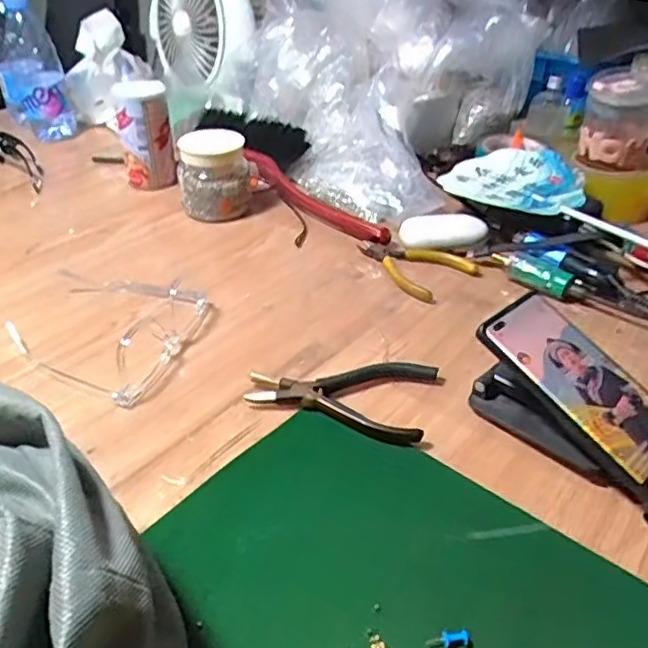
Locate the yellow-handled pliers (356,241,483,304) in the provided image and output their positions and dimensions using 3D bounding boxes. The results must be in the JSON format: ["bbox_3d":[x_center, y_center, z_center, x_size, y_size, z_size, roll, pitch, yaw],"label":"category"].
[{"bbox_3d":[0.092,-0.068,0.640,0.085,0.011,0.121,-26,44,-31],"label":"yellow-handled pliers"}]

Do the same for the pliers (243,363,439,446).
[{"bbox_3d":[0.014,0.050,0.479,0.137,0.017,0.080,10,37,13],"label":"pliers"}]

